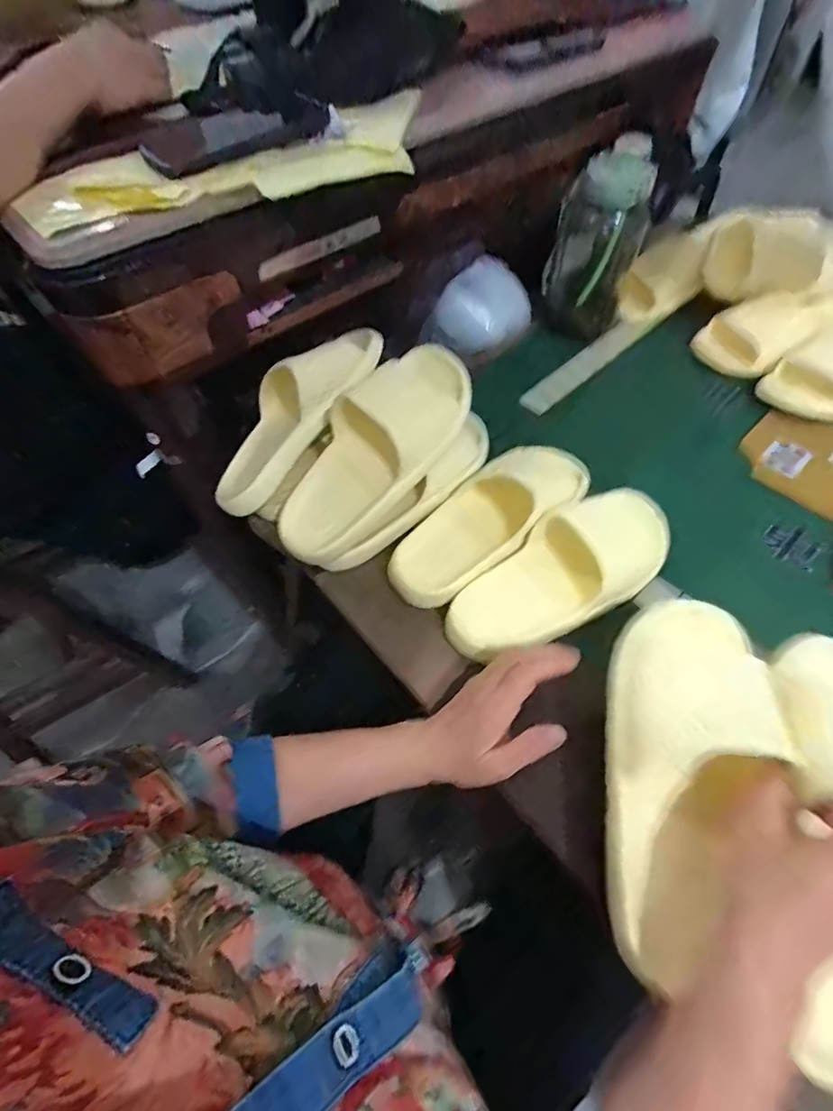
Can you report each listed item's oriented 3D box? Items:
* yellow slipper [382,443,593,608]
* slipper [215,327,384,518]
[{"bbox_3d":[0.074,-0.047,0.510,0.236,0.059,0.092,-35,63,-19],"label":"yellow slipper"},{"bbox_3d":[-0.131,-0.156,0.532,0.104,0.063,0.254,35,87,21],"label":"slipper"}]

